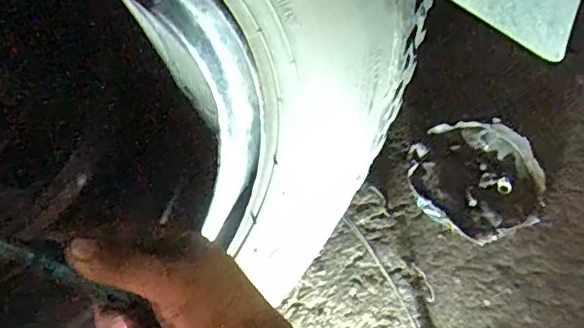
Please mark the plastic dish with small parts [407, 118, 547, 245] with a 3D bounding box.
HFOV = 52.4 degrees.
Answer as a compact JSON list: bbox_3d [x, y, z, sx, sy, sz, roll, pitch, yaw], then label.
[{"bbox_3d":[0.253,0.020,0.808,0.177,0.054,0.164,1,54,-1],"label":"plastic dish with small parts"}]

